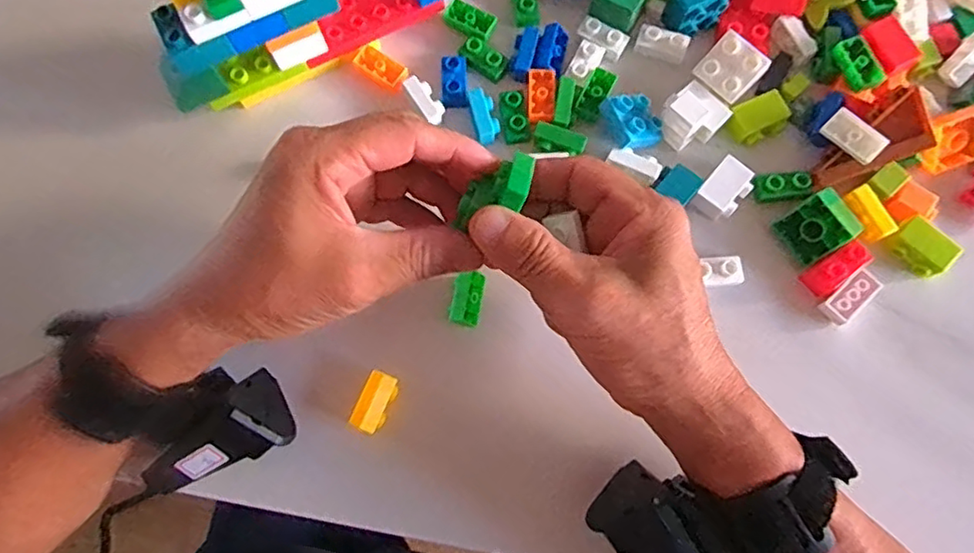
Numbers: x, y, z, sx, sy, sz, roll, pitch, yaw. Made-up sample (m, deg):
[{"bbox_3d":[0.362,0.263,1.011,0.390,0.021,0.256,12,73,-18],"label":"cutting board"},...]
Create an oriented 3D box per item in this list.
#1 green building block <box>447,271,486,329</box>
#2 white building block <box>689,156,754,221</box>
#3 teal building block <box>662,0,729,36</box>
[{"bbox_3d":[-0.012,0.014,0.353,0.018,0.014,0.030,11,77,4],"label":"green building block"},{"bbox_3d":[0.141,-0.051,0.363,0.023,0.013,0.034,40,80,10],"label":"white building block"},{"bbox_3d":[0.130,-0.169,0.381,0.034,0.028,0.027,-22,77,-4],"label":"teal building block"}]

